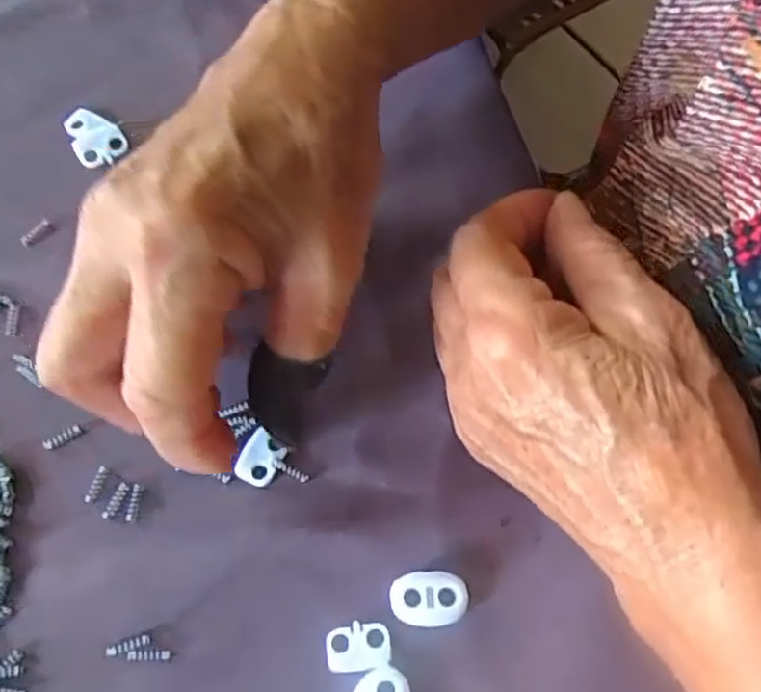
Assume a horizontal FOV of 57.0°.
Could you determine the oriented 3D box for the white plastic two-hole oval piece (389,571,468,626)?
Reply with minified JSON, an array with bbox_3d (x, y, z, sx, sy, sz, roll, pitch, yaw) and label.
[{"bbox_3d":[0.014,0.075,0.208,0.022,0.004,0.015,-1,68,-3],"label":"white plastic two-hole oval piece"}]

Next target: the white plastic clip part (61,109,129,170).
[{"bbox_3d":[-0.109,-0.080,0.263,0.018,0.004,0.026,-33,73,-15],"label":"white plastic clip part"}]

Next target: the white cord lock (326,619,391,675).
[{"bbox_3d":[-0.006,0.087,0.202,0.019,0.004,0.013,-5,68,-5],"label":"white cord lock"}]

